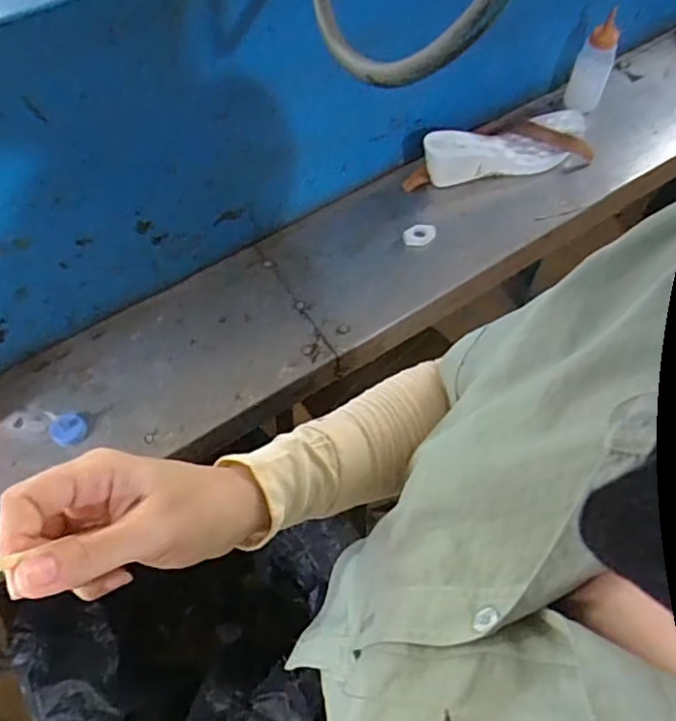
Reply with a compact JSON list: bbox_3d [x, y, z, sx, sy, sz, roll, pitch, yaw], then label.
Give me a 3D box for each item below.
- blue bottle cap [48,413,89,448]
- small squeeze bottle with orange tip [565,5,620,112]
[{"bbox_3d":[-0.294,0.076,0.650,0.028,0.033,0.037,27,66,15],"label":"blue bottle cap"},{"bbox_3d":[0.365,-0.419,0.851,0.054,0.130,0.048,20,64,12],"label":"small squeeze bottle with orange tip"}]

